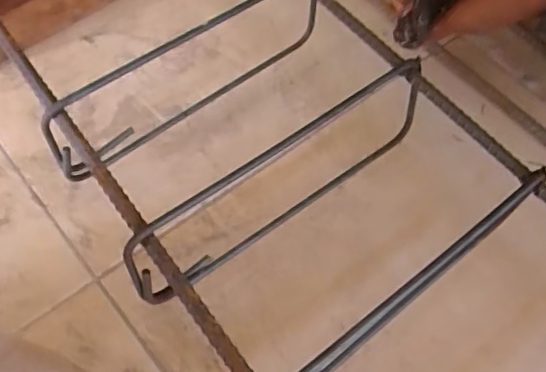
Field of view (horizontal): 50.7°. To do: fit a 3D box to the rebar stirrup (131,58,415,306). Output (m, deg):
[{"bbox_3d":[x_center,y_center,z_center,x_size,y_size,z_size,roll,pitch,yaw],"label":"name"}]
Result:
[{"bbox_3d":[0.018,-0.008,0.484,0.303,0.102,0.046,-39,68,-23],"label":"rebar stirrup"}]

